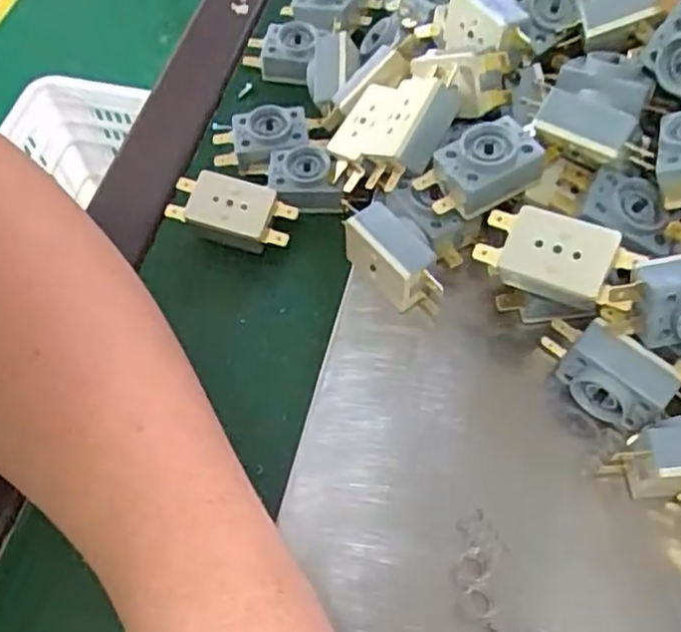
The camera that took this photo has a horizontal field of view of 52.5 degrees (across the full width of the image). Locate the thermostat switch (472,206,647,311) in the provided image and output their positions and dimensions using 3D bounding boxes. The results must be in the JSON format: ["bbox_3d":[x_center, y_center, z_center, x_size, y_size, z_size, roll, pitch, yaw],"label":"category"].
[{"bbox_3d":[0.078,-0.023,0.249,0.055,0.021,0.025,25,64,15],"label":"thermostat switch"}]

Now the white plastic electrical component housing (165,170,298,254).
[{"bbox_3d":[-0.052,-0.049,0.318,0.059,0.011,0.027,20,63,13],"label":"white plastic electrical component housing"}]

